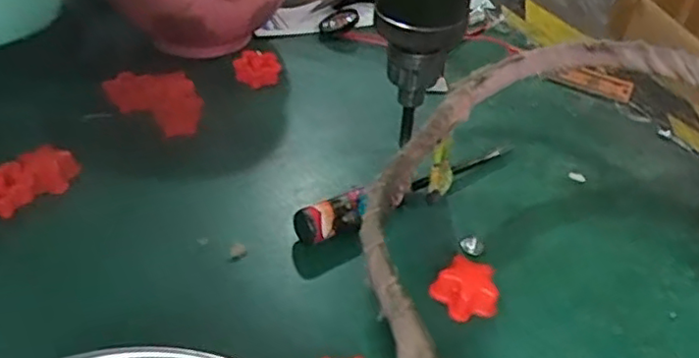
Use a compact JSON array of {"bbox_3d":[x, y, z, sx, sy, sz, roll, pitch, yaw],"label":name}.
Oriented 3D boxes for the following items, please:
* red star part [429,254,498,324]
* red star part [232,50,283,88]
[{"bbox_3d":[0.047,0.044,0.259,0.022,0.015,0.022,-19,43,-26],"label":"red star part"},{"bbox_3d":[-0.053,-0.062,0.374,0.024,0.016,0.019,-11,40,-18],"label":"red star part"}]

